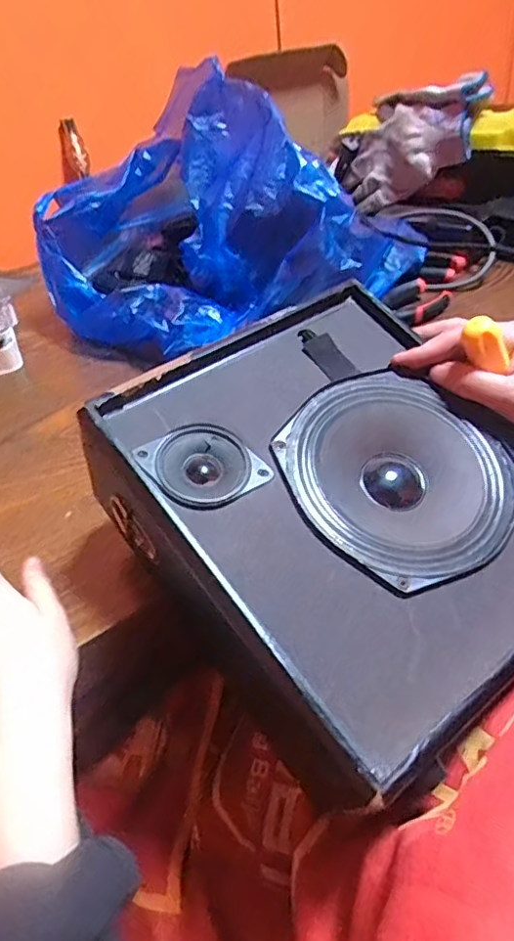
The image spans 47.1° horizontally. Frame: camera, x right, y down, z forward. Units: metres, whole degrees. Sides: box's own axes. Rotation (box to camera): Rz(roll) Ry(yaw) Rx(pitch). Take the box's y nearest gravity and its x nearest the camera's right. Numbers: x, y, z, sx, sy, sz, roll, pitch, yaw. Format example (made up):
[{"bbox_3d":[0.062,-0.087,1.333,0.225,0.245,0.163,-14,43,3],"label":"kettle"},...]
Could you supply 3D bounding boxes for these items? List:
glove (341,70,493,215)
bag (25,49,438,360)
[{"bbox_3d":[0.184,-0.414,0.734,0.064,0.121,0.209,-29,11,-25],"label":"glove"},{"bbox_3d":[-0.050,-0.257,0.582,0.353,0.183,0.210,6,41,17],"label":"bag"}]

